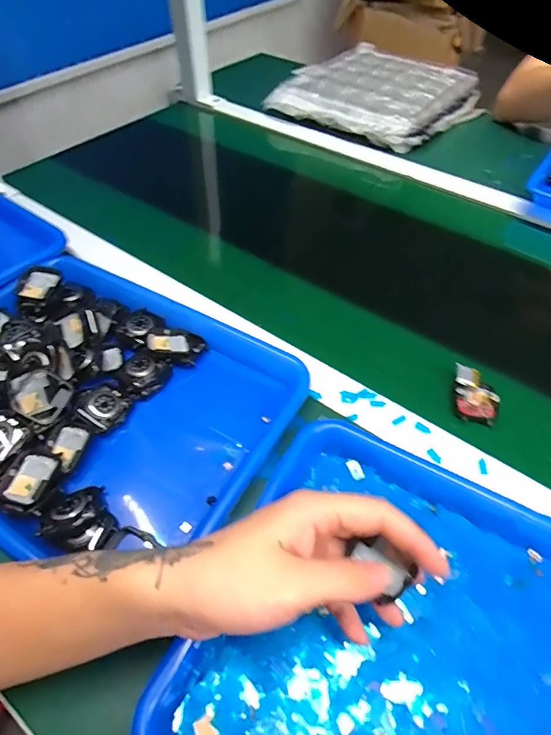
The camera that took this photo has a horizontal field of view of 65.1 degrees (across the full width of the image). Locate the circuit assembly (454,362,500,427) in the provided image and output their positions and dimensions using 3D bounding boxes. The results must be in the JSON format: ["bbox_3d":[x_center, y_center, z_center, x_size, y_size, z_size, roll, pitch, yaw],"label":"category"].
[{"bbox_3d":[0.189,0.026,0.404,0.040,0.015,0.054,9,52,7],"label":"circuit assembly"}]

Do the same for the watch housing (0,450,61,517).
[{"bbox_3d":[-0.187,0.088,0.330,0.039,0.010,0.049,16,54,12],"label":"watch housing"}]

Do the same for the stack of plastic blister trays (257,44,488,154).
[{"bbox_3d":[0.191,-0.503,0.793,0.292,0.051,0.308,32,59,23],"label":"stack of plastic blister trays"}]

